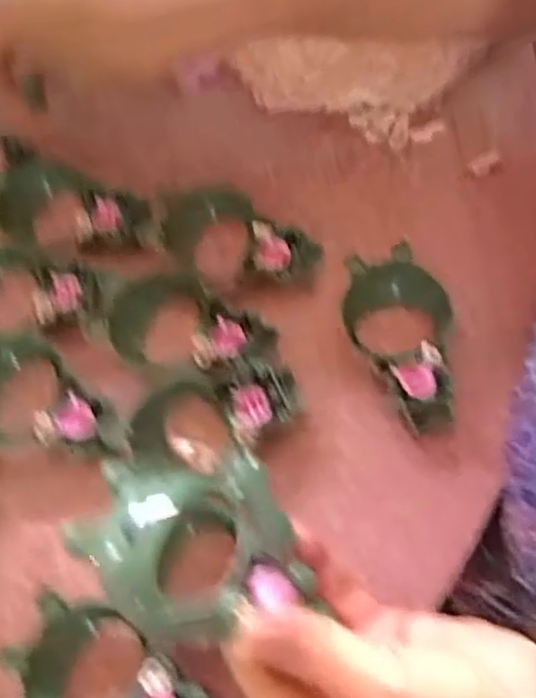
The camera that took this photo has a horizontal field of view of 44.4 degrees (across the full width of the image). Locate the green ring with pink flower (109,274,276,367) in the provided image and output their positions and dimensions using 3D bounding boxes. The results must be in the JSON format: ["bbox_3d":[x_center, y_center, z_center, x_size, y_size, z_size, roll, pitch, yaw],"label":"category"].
[{"bbox_3d":[-0.042,-0.016,0.370,0.089,0.017,0.052,1,70,3],"label":"green ring with pink flower"}]

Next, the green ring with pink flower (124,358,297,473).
[{"bbox_3d":[-0.028,0.037,0.343,0.089,0.016,0.048,-22,70,-5],"label":"green ring with pink flower"}]

